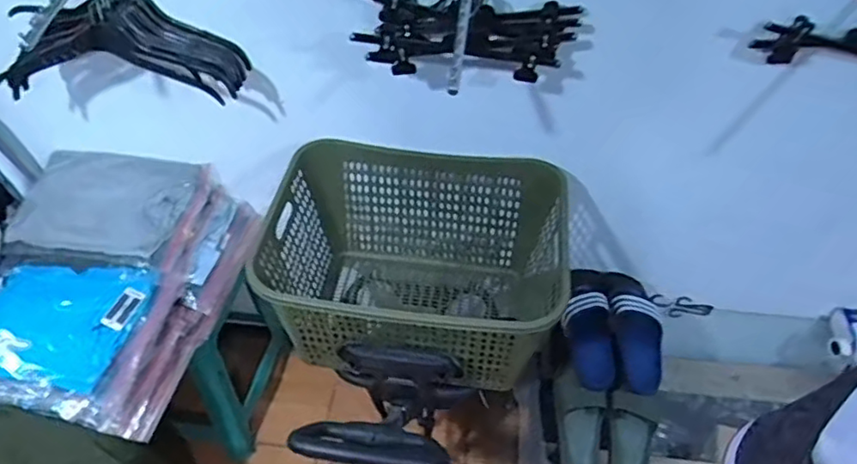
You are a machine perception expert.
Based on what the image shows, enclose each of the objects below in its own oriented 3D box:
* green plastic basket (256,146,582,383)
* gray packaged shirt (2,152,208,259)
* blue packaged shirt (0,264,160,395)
[{"bbox_3d":[-0.025,0.082,1.224,0.552,0.339,0.427,5,44,5],"label":"green plastic basket"},{"bbox_3d":[-0.686,-0.062,1.296,0.341,0.037,0.238,6,59,4],"label":"gray packaged shirt"},{"bbox_3d":[-0.724,0.165,1.167,0.336,0.027,0.247,8,55,9],"label":"blue packaged shirt"}]

